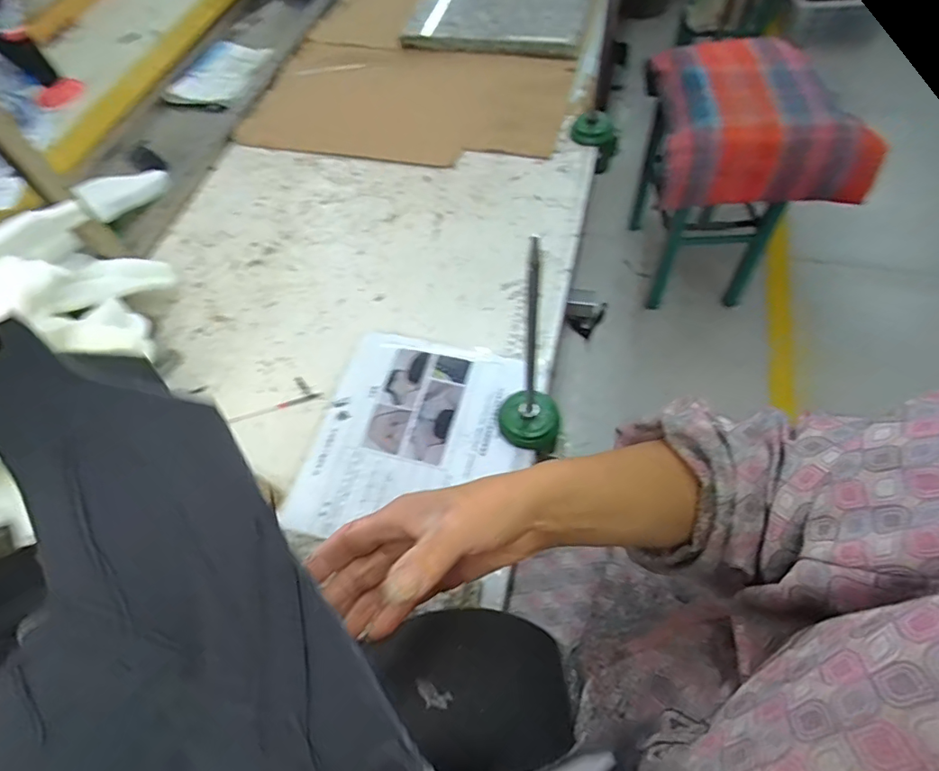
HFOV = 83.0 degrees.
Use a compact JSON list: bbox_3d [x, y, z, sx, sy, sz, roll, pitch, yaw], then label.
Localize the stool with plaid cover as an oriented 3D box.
[{"bbox_3d":[0.656,-0.515,1.364,0.486,0.526,0.362,12,61,12],"label":"stool with plaid cover"}]

